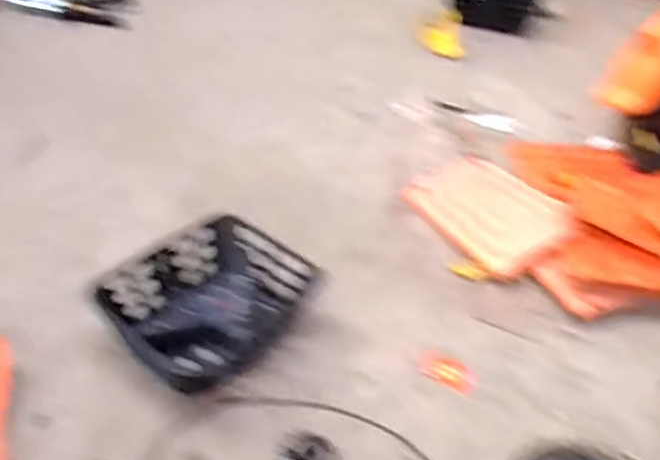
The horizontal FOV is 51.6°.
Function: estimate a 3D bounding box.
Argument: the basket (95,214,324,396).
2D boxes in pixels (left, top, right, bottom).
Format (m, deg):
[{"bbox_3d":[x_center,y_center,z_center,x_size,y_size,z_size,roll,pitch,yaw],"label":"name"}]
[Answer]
[{"bbox_3d":[-0.195,0.123,1.163,0.262,0.108,0.313,29,44,26],"label":"basket"}]

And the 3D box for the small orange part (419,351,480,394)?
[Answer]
[{"bbox_3d":[0.208,0.245,1.183,0.103,0.007,0.061,24,42,20],"label":"small orange part"}]

